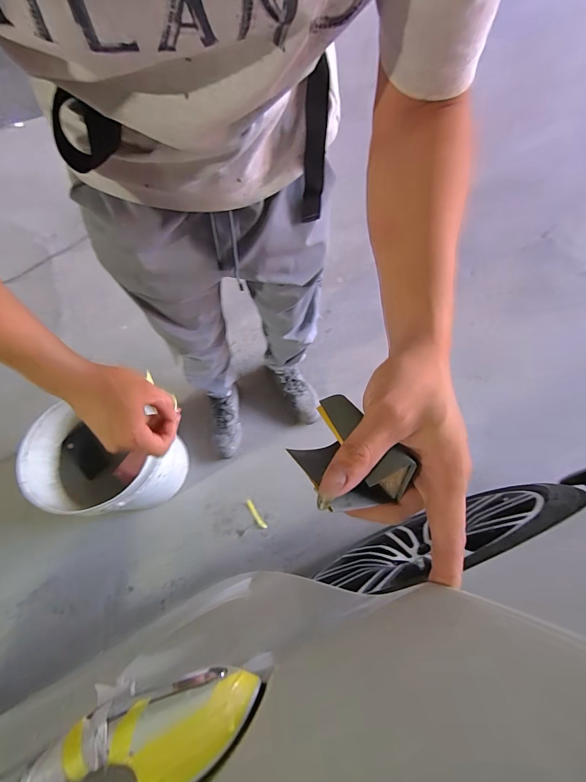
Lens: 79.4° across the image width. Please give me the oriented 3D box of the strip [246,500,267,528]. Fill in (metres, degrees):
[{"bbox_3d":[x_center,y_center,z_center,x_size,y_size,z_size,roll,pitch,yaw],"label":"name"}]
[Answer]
[{"bbox_3d":[-0.115,0.385,1.099,0.019,0.008,0.099,-35,74,-9],"label":"strip"}]

